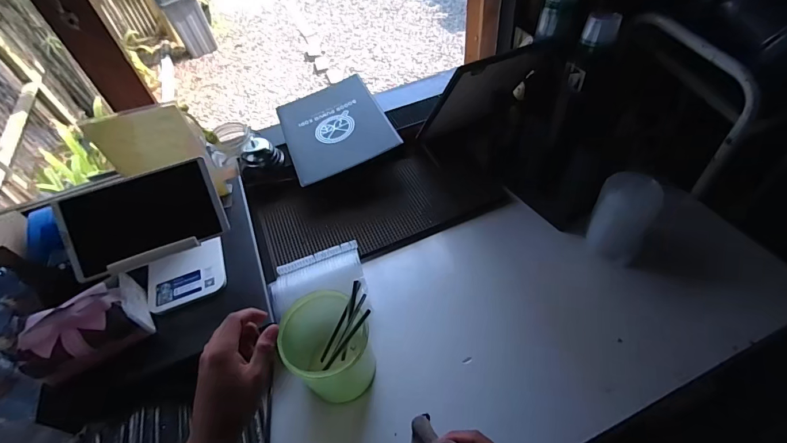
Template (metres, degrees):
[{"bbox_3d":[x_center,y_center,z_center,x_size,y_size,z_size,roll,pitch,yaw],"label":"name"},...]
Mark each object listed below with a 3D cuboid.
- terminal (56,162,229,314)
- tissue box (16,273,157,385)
[{"bbox_3d":[-0.349,0.035,0.575,0.205,0.167,0.115,-18,50,-8],"label":"terminal"},{"bbox_3d":[-0.435,0.148,0.539,0.146,0.064,0.095,-36,55,-22],"label":"tissue box"}]

